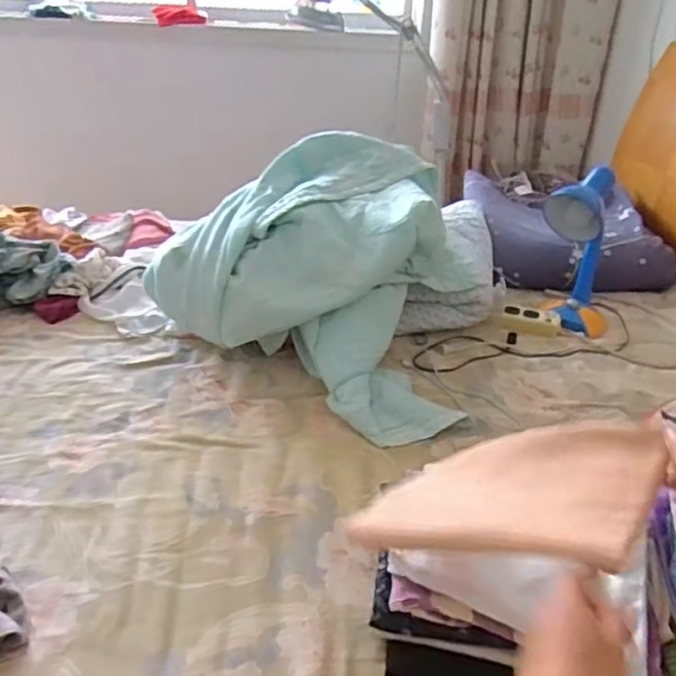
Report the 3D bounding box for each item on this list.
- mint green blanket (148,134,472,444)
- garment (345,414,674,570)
[{"bbox_3d":[0.022,-0.150,1.300,0.610,0.343,0.538,20,32,27],"label":"mint green blanket"},{"bbox_3d":[0.161,0.143,0.658,0.281,0.029,0.173,-8,33,39],"label":"garment"}]

